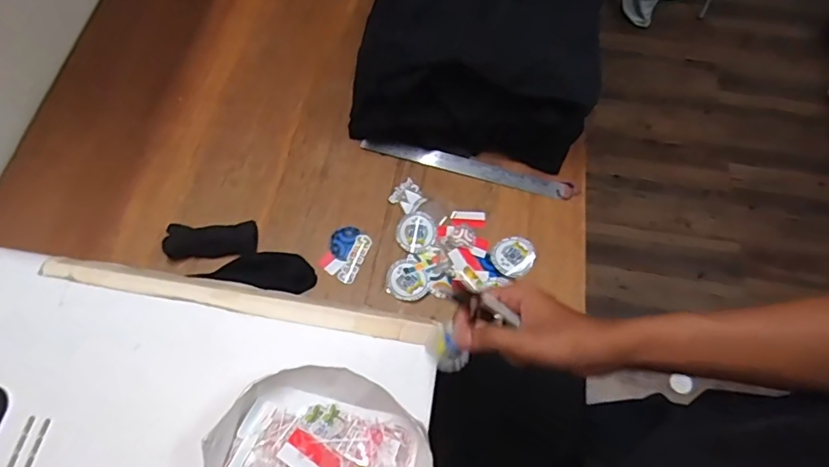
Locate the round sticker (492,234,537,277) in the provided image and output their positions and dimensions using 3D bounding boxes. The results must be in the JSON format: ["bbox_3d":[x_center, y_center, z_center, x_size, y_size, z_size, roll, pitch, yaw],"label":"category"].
[{"bbox_3d":[0.143,0.031,0.767,0.059,0.006,0.062,1,64,-2],"label":"round sticker"}]

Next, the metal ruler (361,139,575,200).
[{"bbox_3d":[0.083,-0.105,0.836,0.332,0.009,0.027,15,79,4],"label":"metal ruler"}]

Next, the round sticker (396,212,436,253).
[{"bbox_3d":[0.003,-0.003,0.776,0.057,0.006,0.064,24,65,9],"label":"round sticker"}]

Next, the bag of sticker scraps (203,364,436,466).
[{"bbox_3d":[-0.086,0.207,0.476,0.181,0.046,0.169,28,66,11],"label":"bag of sticker scraps"}]

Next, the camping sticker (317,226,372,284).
[{"bbox_3d":[-0.100,0.028,0.769,0.058,0.005,0.078,22,68,5],"label":"camping sticker"}]

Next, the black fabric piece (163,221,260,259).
[{"bbox_3d":[-0.288,0.008,0.756,0.126,0.016,0.049,-1,64,-3],"label":"black fabric piece"}]

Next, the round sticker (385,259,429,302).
[{"bbox_3d":[-0.010,0.067,0.745,0.062,0.005,0.054,40,69,16],"label":"round sticker"}]

